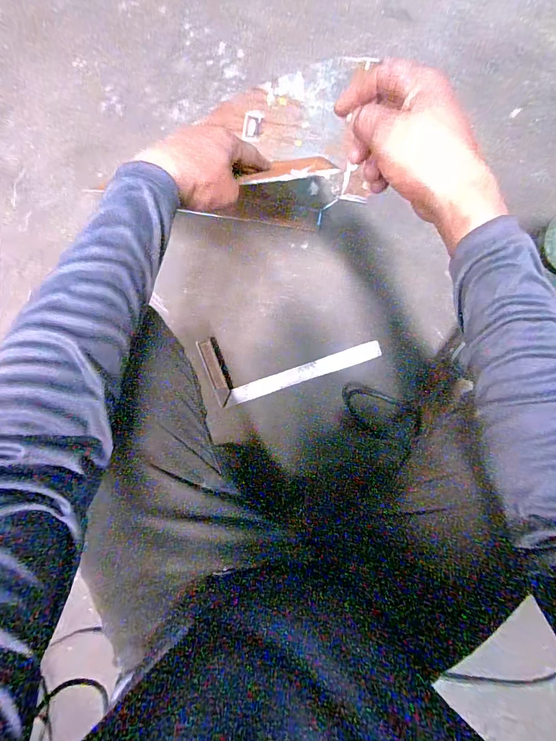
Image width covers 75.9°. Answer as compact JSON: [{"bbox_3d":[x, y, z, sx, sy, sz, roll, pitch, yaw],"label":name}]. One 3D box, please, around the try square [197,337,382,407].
[{"bbox_3d":[0.021,-0.033,0.638,0.300,0.031,0.123,-17,95,5],"label":"try square"}]

